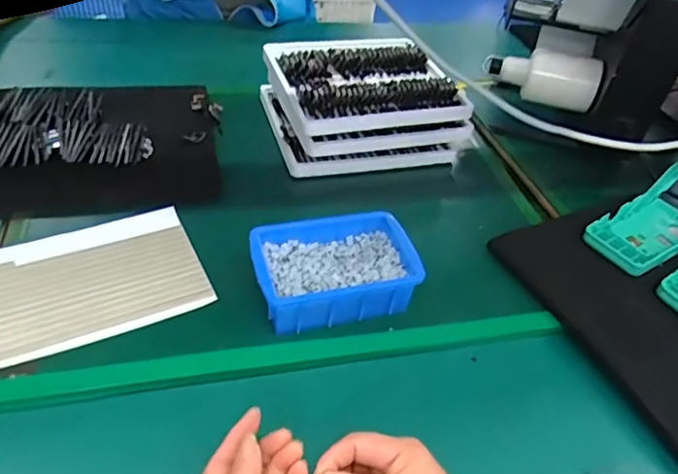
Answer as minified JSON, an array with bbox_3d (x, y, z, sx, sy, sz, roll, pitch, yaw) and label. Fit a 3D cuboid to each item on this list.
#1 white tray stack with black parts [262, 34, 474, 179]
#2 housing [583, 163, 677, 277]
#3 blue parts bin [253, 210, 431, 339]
[{"bbox_3d":[0.032,-0.181,0.744,0.244,0.100,0.209,-6,47,-18],"label":"white tray stack with black parts"},{"bbox_3d":[0.358,-0.019,0.613,0.170,0.035,0.084,-24,49,-27],"label":"housing"},{"bbox_3d":[-0.008,0.029,0.522,0.149,0.051,0.109,-6,47,-18],"label":"blue parts bin"}]

